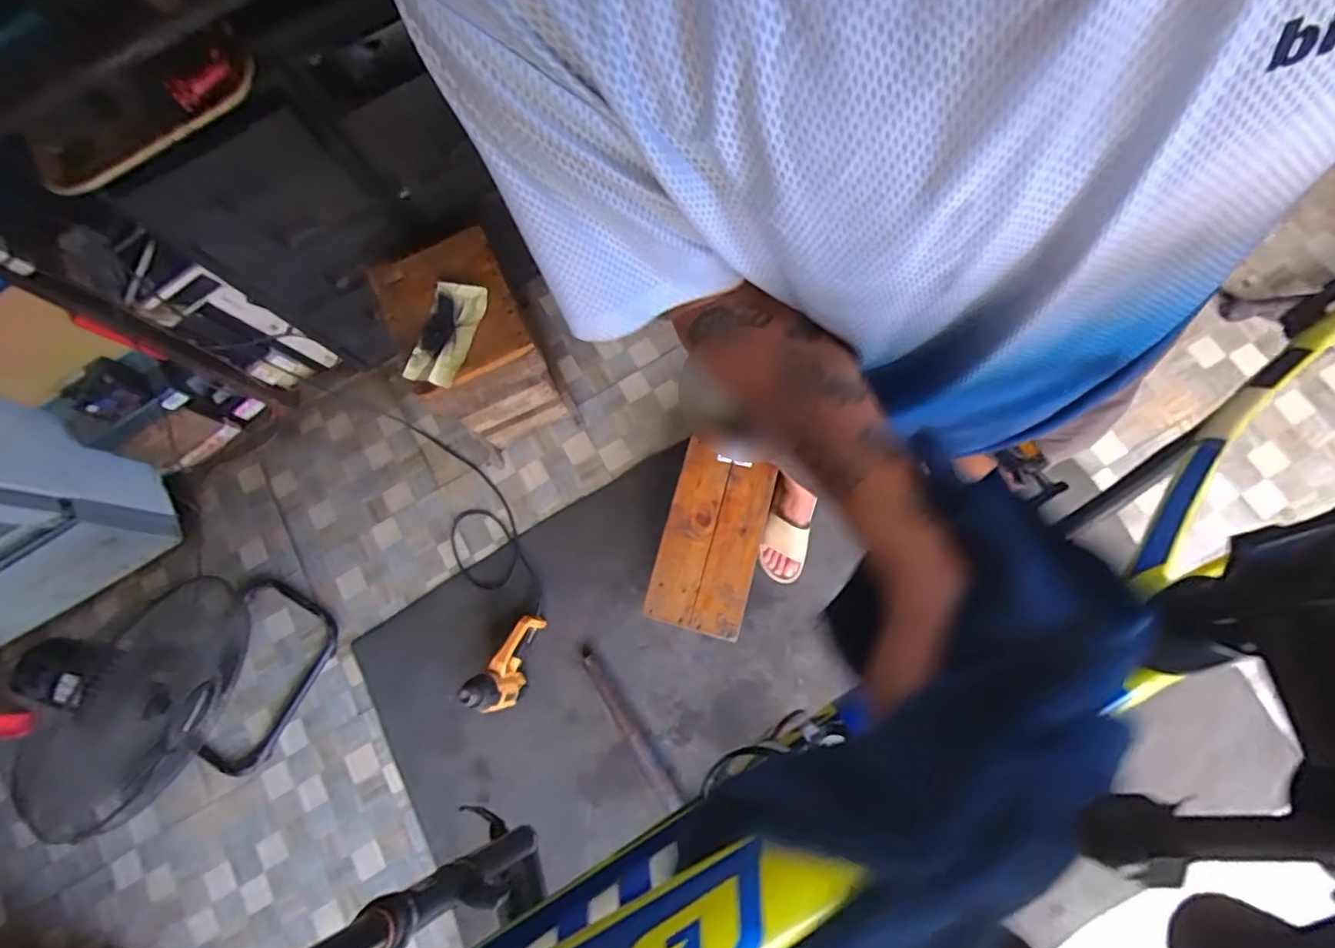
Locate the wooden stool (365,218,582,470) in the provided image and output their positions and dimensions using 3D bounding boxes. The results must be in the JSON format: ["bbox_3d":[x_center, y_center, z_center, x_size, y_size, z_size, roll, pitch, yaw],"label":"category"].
[{"bbox_3d":[-0.437,-0.293,1.449,0.292,0.479,0.341,-27,75,-1],"label":"wooden stool"}]

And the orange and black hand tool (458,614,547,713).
[{"bbox_3d":[-0.353,0.422,1.362,0.084,0.263,0.205,27,81,11],"label":"orange and black hand tool"}]

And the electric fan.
[{"bbox_3d":[-1.016,0.445,1.241,0.279,0.572,0.429,24,80,11],"label":"electric fan"}]

